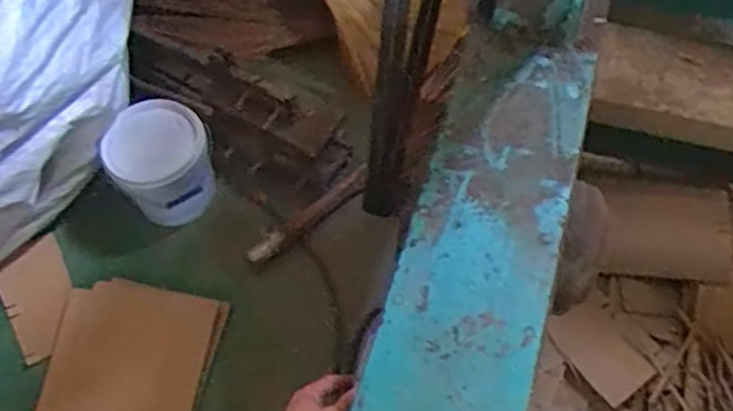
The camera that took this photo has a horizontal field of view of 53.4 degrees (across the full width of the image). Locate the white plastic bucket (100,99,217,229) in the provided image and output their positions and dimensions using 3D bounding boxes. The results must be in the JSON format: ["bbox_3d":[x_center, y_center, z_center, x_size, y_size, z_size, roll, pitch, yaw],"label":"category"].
[{"bbox_3d":[-0.410,-0.085,1.468,0.201,0.181,0.182,-22,63,-8],"label":"white plastic bucket"}]

